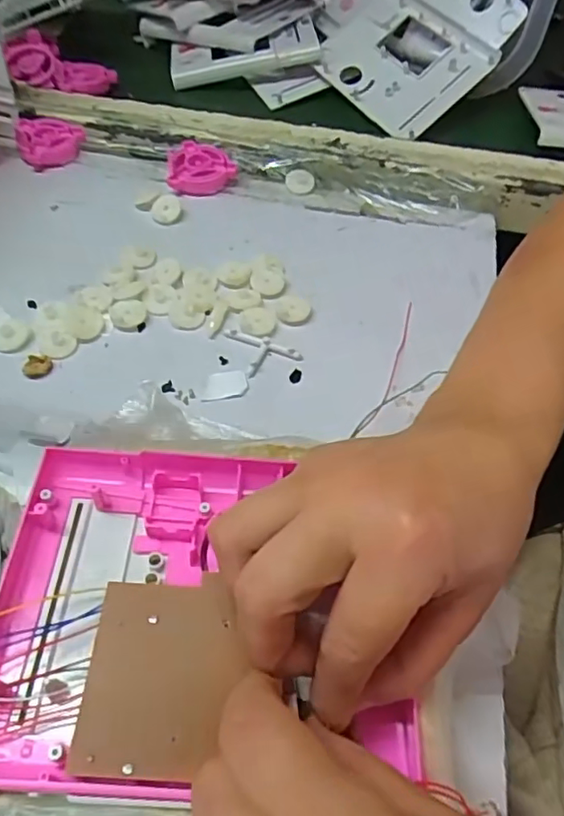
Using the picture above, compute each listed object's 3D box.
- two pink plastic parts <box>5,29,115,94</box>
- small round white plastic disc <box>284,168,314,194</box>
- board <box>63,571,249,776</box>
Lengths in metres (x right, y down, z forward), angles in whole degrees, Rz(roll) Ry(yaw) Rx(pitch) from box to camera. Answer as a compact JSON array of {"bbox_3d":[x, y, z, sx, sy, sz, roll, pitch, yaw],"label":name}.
[{"bbox_3d":[-0.217,-0.323,0.562,0.119,0.021,0.054,29,56,17],"label":"two pink plastic parts"},{"bbox_3d":[0.015,-0.186,0.491,0.023,0.007,0.024,2,52,-3],"label":"small round white plastic disc"},{"bbox_3d":[-0.044,0.098,0.224,0.056,0.004,0.068,4,52,-1],"label":"board"}]

